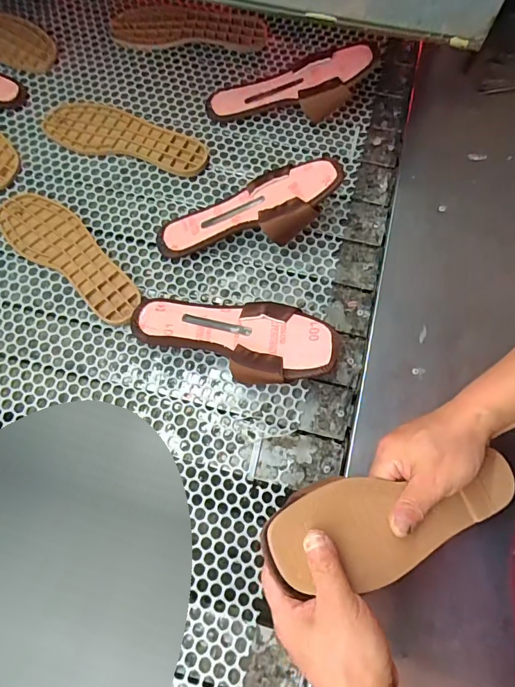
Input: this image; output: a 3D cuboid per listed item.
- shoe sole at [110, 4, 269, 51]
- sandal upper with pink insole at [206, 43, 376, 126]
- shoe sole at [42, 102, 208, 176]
[{"bbox_3d":[-0.109,-0.495,0.669,0.243,0.022,0.075,10,73,3],"label":"shoe sole"},{"bbox_3d":[0.046,-0.368,0.616,0.245,0.051,0.101,-7,73,14],"label":"sandal upper with pink insole"},{"bbox_3d":[-0.188,-0.301,0.618,0.239,0.012,0.087,16,74,5],"label":"shoe sole"}]

